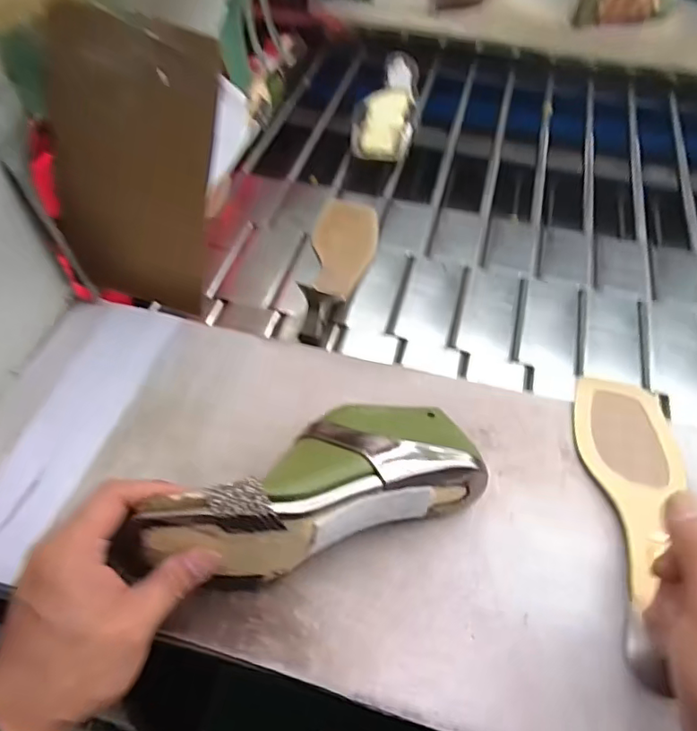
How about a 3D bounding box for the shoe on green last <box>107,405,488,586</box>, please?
[{"bbox_3d":[-0.027,0.084,0.372,0.231,0.081,0.094,-14,54,-27],"label":"shoe on green last"}]

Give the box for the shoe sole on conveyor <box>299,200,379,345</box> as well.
[{"bbox_3d":[-0.007,-0.127,0.608,0.071,0.061,0.232,6,53,2],"label":"shoe sole on conveyor"}]

